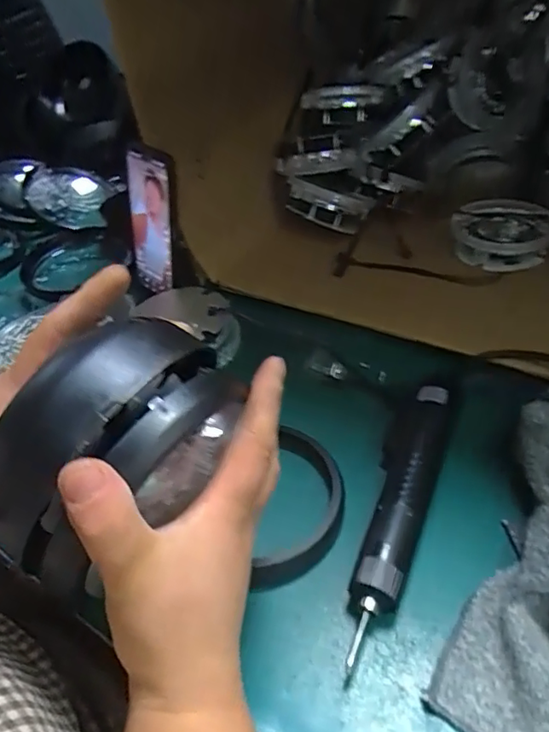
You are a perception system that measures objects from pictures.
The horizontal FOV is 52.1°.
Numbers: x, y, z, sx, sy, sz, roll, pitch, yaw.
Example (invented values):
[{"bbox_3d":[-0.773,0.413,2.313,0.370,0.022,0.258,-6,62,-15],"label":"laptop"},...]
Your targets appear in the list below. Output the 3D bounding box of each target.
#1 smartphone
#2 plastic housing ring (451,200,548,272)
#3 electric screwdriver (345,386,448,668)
[{"bbox_3d":[-0.132,-0.152,0.596,0.068,0.154,0.006,31,43,26],"label":"smartphone"},{"bbox_3d":[0.270,-0.156,0.672,0.112,0.053,0.110,6,42,14],"label":"plastic housing ring"},{"bbox_3d":[0.089,0.096,0.400,0.040,0.036,0.226,11,44,20],"label":"electric screwdriver"}]

